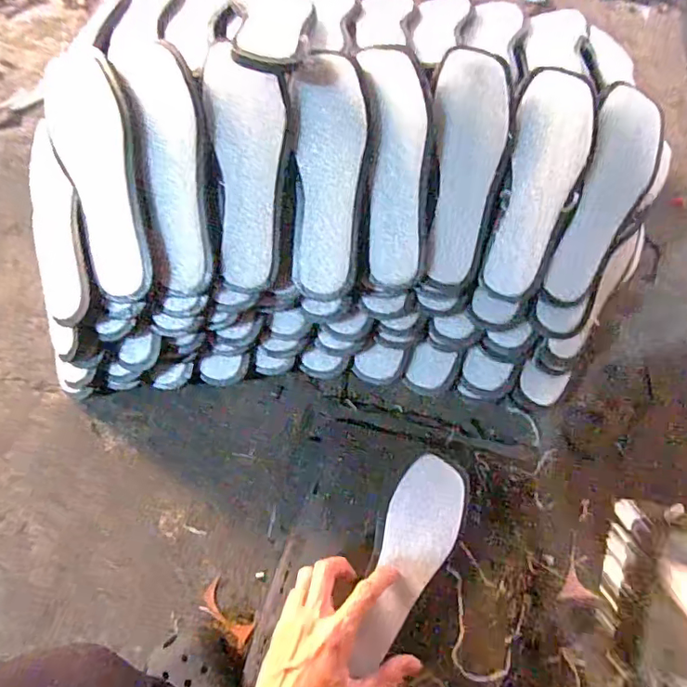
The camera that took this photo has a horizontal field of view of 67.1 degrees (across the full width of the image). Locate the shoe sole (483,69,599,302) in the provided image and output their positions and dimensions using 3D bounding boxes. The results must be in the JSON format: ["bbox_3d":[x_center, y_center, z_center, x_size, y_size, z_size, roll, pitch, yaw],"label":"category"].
[{"bbox_3d":[0.195,-0.158,0.519,0.072,0.024,0.225,14,95,4],"label":"shoe sole"}]

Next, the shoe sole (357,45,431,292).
[{"bbox_3d":[0.051,-0.168,0.507,0.057,0.022,0.226,0,100,-1],"label":"shoe sole"}]

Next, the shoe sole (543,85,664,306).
[{"bbox_3d":[0.265,-0.145,0.525,0.073,0.030,0.214,20,97,6],"label":"shoe sole"}]

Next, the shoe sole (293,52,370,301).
[{"bbox_3d":[-0.013,-0.157,0.495,0.064,0.014,0.221,3,97,0],"label":"shoe sole"}]

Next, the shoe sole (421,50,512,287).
[{"bbox_3d":[0.120,-0.170,0.514,0.071,0.015,0.219,6,99,1],"label":"shoe sole"}]

